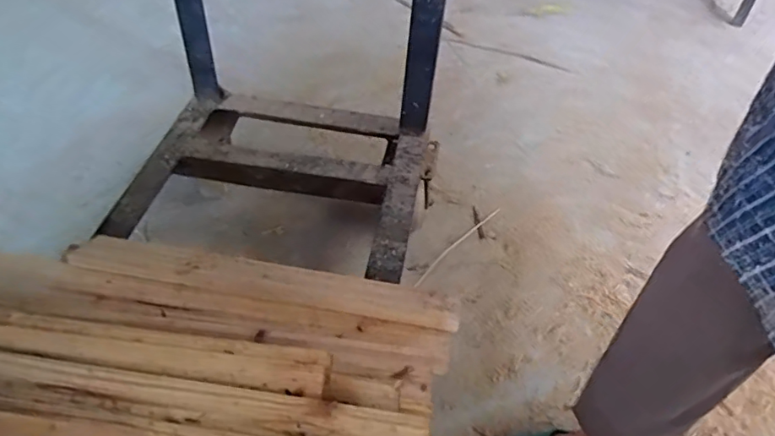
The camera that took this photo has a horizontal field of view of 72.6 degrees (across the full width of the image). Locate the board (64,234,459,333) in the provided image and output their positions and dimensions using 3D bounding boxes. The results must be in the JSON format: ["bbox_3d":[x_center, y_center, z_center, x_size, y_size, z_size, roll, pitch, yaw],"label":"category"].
[{"bbox_3d":[-0.155,0.072,0.653,0.476,0.021,0.055,11,48,4],"label":"board"}]

